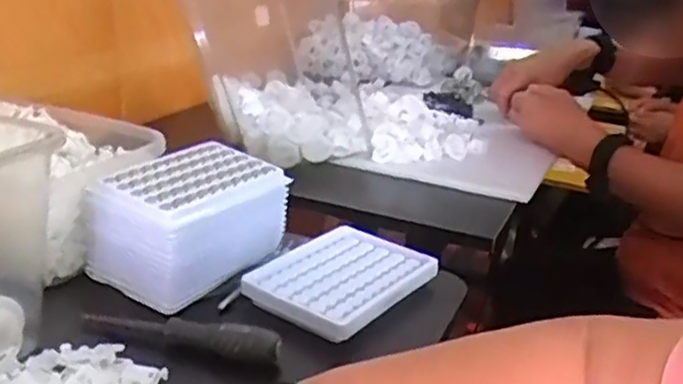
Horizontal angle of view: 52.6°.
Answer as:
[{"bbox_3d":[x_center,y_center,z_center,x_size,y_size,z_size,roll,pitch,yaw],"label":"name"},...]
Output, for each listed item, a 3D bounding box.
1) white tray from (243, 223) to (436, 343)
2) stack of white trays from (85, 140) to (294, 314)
[{"bbox_3d":[0.000,0.066,0.535,0.098,0.020,0.128,20,27,34],"label":"white tray"},{"bbox_3d":[-0.117,0.020,0.546,0.104,0.084,0.123,17,26,30],"label":"stack of white trays"}]

